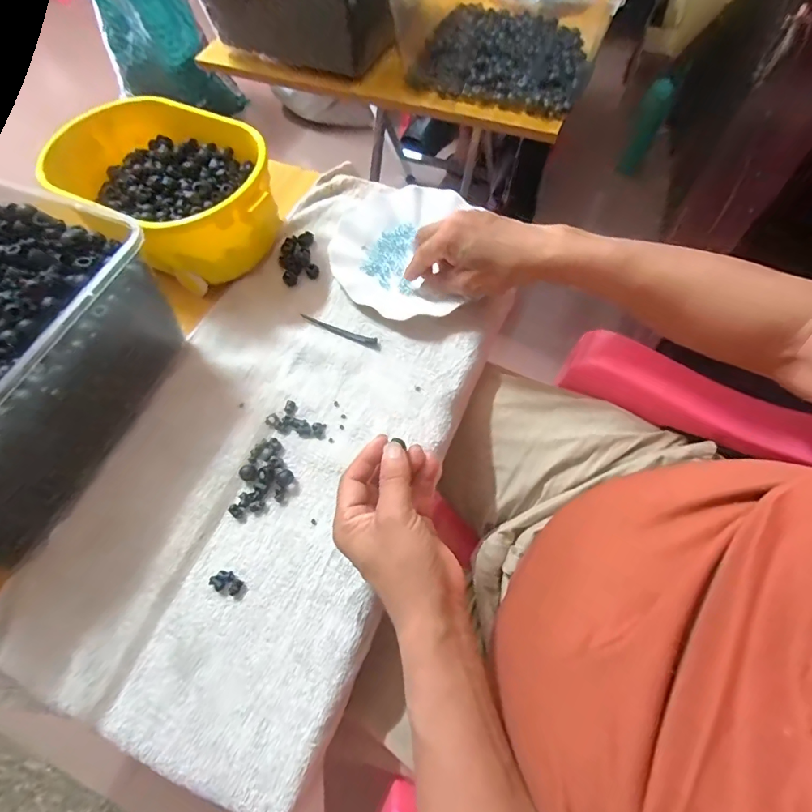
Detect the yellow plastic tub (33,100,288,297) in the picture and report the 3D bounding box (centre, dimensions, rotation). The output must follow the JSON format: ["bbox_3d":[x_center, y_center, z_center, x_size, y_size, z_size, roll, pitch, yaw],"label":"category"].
[{"bbox_3d":[-0.250,-0.227,0.499,0.243,0.103,0.158,27,67,15],"label":"yellow plastic tub"}]

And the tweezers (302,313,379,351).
[{"bbox_3d":[-0.069,-0.078,0.473,0.092,0.005,0.010,22,66,13],"label":"tweezers"}]

